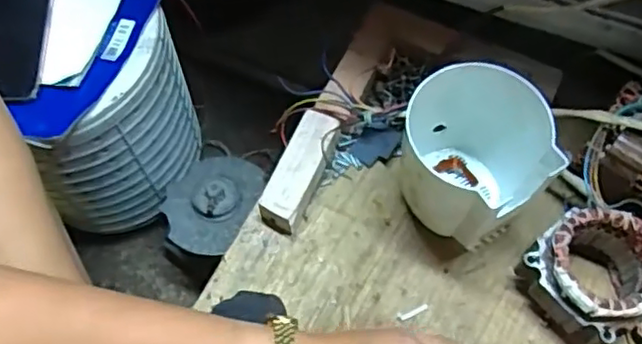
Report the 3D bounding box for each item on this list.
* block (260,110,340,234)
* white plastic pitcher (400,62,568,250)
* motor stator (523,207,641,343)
[{"bbox_3d":[-0.024,-0.003,0.666,0.047,0.040,0.128,20,67,11],"label":"block"},{"bbox_3d":[0.137,-0.007,0.606,0.122,0.149,0.121,-1,65,2],"label":"white plastic pitcher"},{"bbox_3d":[0.252,0.092,0.587,0.112,0.076,0.103,-1,65,2],"label":"motor stator"}]

